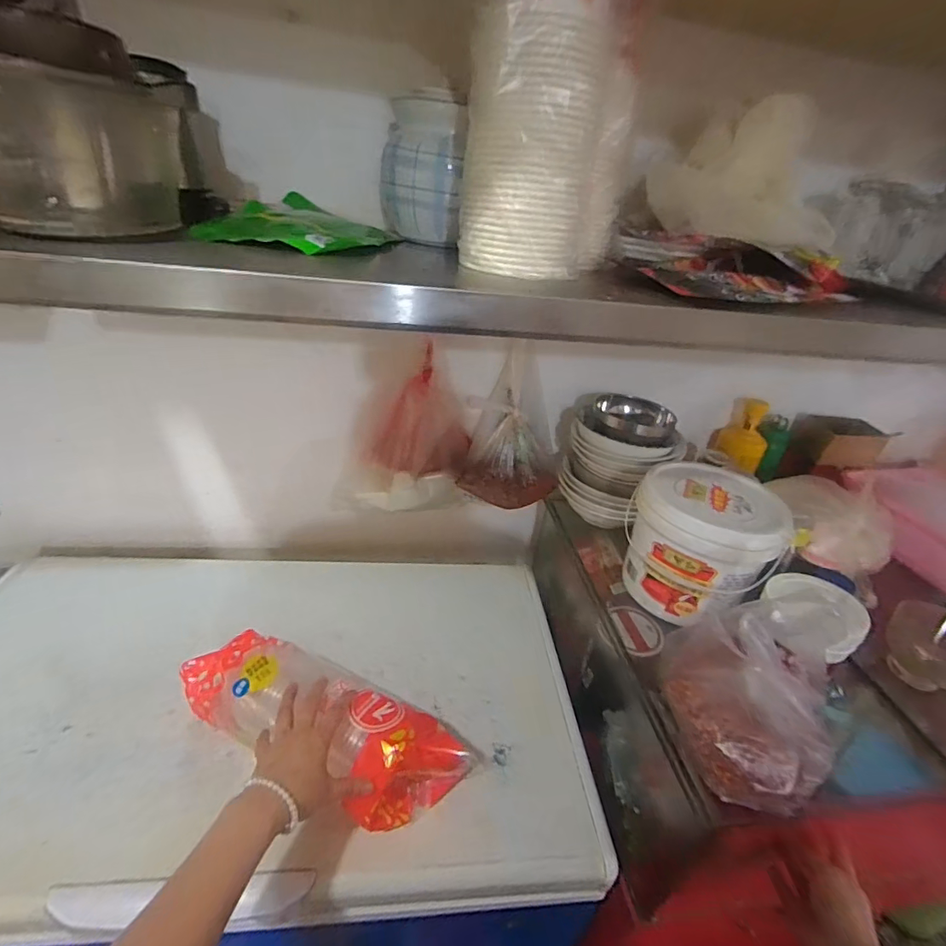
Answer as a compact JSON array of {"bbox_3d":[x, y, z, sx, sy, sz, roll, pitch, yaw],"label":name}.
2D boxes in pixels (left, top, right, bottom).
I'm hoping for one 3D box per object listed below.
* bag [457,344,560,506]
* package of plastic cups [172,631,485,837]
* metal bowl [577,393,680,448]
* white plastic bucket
[{"bbox_3d":[0.076,-0.070,0.871,0.178,0.245,0.129,14,32,11],"label":"bag"},{"bbox_3d":[-0.173,0.288,0.574,0.336,0.107,0.153,16,32,13],"label":"package of plastic cups"},{"bbox_3d":[0.267,-0.093,0.832,0.142,0.047,0.142,5,31,-3],"label":"metal bowl"},{"bbox_3d":[0.333,0.102,0.712,0.178,0.173,0.189,5,31,-3],"label":"white plastic bucket"}]

